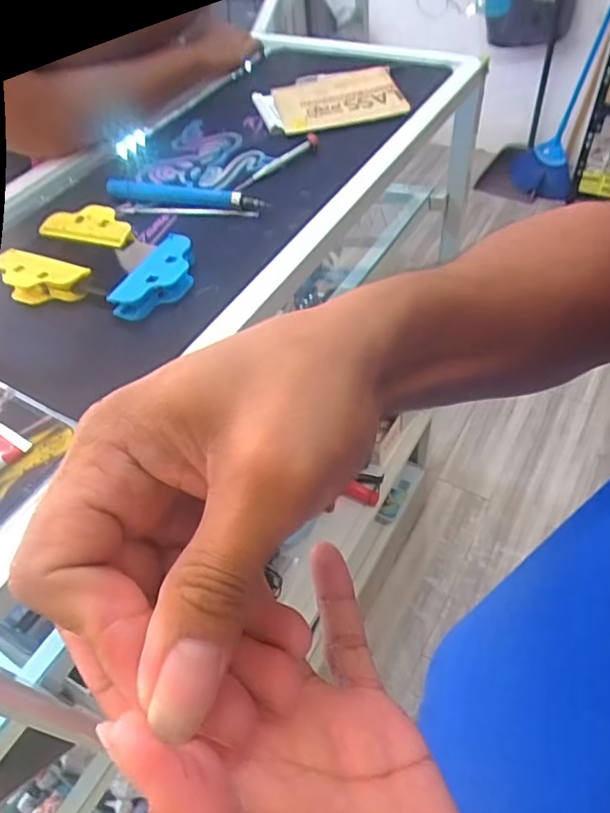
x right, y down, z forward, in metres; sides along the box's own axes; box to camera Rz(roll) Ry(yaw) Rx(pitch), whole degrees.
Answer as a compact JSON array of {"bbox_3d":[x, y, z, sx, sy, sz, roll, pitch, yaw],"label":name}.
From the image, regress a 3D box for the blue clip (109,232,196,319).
[{"bbox_3d":[-0.132,-0.121,0.509,0.047,0.023,0.100,17,55,18],"label":"blue clip"}]

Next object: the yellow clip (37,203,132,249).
[{"bbox_3d":[-0.221,-0.190,0.569,0.106,0.016,0.046,13,54,16],"label":"yellow clip"}]

